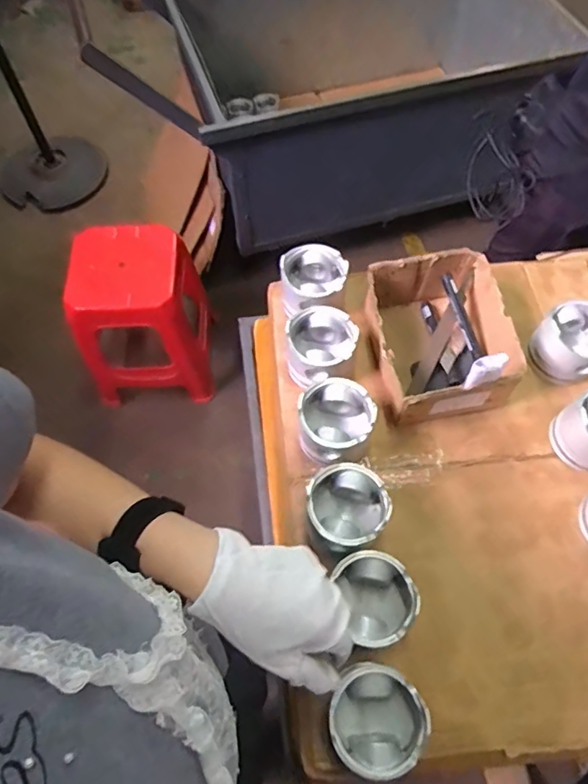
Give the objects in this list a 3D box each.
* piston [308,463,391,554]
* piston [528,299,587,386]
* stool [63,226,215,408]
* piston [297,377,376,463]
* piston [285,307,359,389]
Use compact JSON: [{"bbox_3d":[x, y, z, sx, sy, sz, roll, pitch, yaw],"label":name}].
[{"bbox_3d":[0.061,0.135,0.611,0.090,0.056,0.091,0,62,-1],"label":"piston"},{"bbox_3d":[0.383,-0.074,0.714,0.091,0.078,0.098,40,69,18],"label":"piston"},{"bbox_3d":[-0.447,-0.226,1.606,0.340,0.497,0.344,-2,63,-2],"label":"stool"},{"bbox_3d":[0.051,0.038,0.665,0.091,0.066,0.089,0,62,-1],"label":"piston"},{"bbox_3d":[0.034,-0.060,0.723,0.087,0.079,0.095,0,62,-1],"label":"piston"}]

